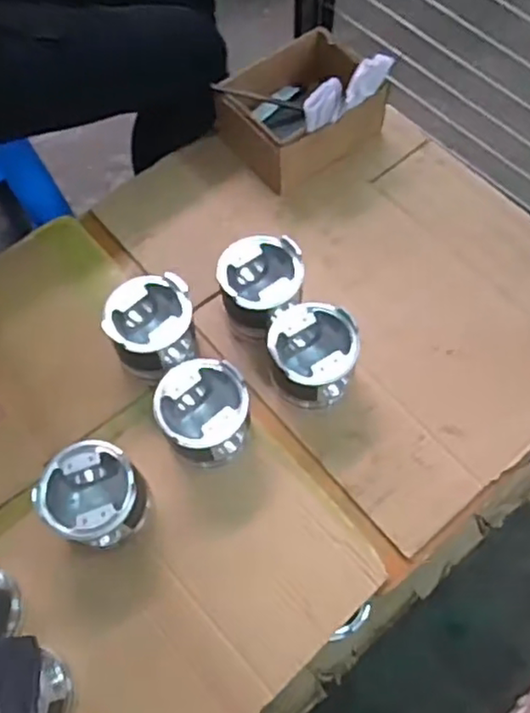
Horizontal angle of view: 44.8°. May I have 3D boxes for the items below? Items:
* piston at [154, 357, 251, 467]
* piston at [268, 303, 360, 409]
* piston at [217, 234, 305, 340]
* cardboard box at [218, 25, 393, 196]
[{"bbox_3d":[-0.066,0.066,0.721,0.096,0.103,0.101,0,65,1],"label":"piston"},{"bbox_3d":[0.054,0.000,0.750,0.099,0.099,0.103,0,65,1],"label":"piston"},{"bbox_3d":[-0.002,-0.078,0.795,0.101,0.100,0.115,-13,66,-5],"label":"piston"},{"bbox_3d":[0.058,-0.354,0.923,0.216,0.091,0.163,-33,69,-13],"label":"cardboard box"}]

